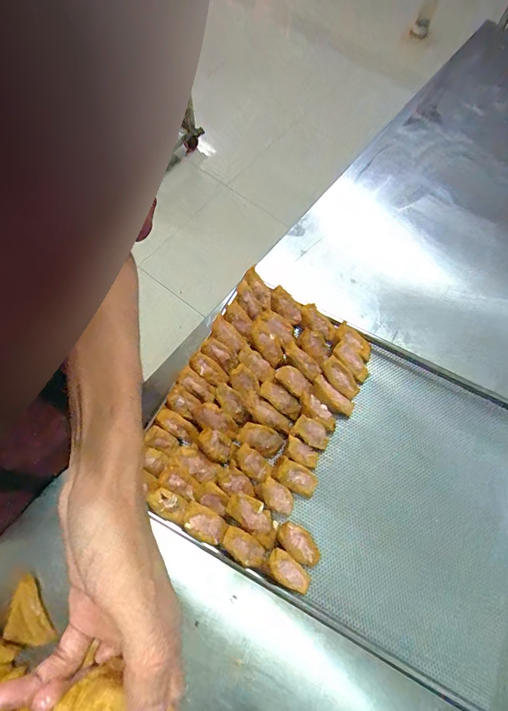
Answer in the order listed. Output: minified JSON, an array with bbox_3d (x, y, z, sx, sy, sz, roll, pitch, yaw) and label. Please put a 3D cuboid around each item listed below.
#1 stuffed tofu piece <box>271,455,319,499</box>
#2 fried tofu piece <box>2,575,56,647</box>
[{"bbox_3d":[0.060,0.173,0.536,0.020,0.094,0.036,3,60,47],"label":"stuffed tofu piece"},{"bbox_3d":[-0.293,0.334,0.480,0.040,0.029,0.084,-31,73,-13],"label":"fried tofu piece"}]

